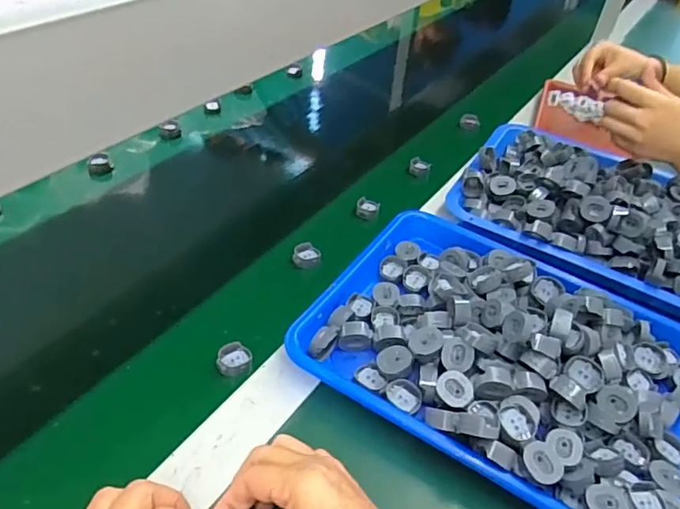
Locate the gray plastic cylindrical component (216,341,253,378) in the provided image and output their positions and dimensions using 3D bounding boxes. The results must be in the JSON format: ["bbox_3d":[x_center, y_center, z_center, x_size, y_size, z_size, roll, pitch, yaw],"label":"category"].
[{"bbox_3d":[-0.090,0.092,0.477,0.029,0.015,0.030,4,41,-4],"label":"gray plastic cylindrical component"}]

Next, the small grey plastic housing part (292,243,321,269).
[{"bbox_3d":[-0.034,0.001,0.586,0.030,0.011,0.029,7,41,0],"label":"small grey plastic housing part"}]

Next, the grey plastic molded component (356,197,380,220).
[{"bbox_3d":[0.033,-0.053,0.657,0.026,0.016,0.026,8,41,0],"label":"grey plastic molded component"}]

